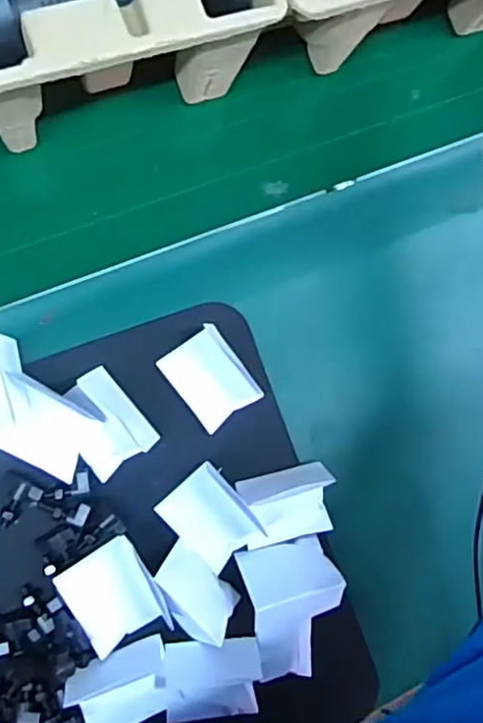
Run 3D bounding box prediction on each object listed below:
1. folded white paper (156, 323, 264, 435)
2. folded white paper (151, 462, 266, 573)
[{"bbox_3d":[-0.021,0.011,0.404,0.046,0.007,0.059,-37,92,-8],"label":"folded white paper"},{"bbox_3d":[-0.020,0.102,0.397,0.046,0.008,0.058,-41,93,-8],"label":"folded white paper"}]

